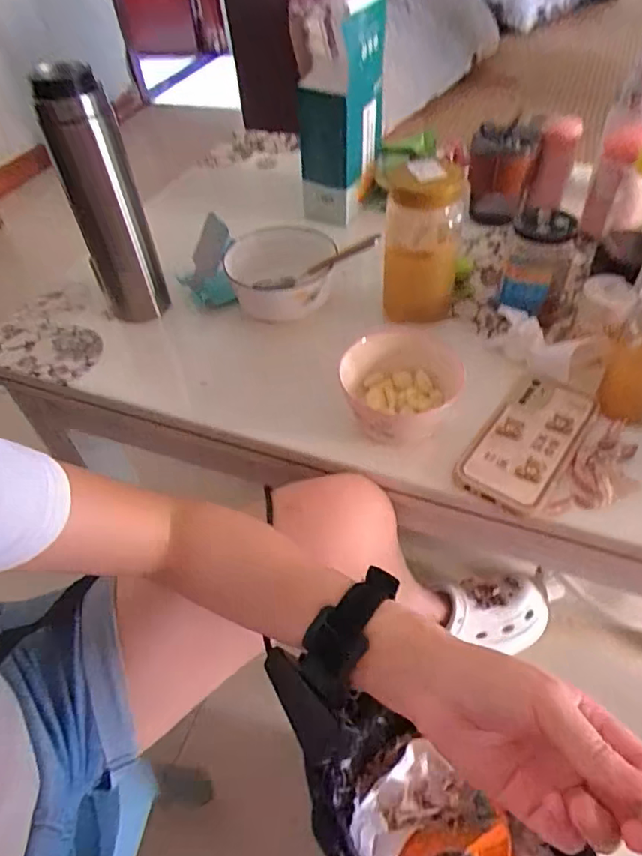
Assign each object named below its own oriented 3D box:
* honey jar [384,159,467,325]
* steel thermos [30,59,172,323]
[{"bbox_3d":[0.107,-0.192,0.581,0.077,0.162,0.063,4,49,9],"label":"honey jar"},{"bbox_3d":[-0.228,-0.233,0.580,0.071,0.258,0.060,-22,50,-14],"label":"steel thermos"}]

